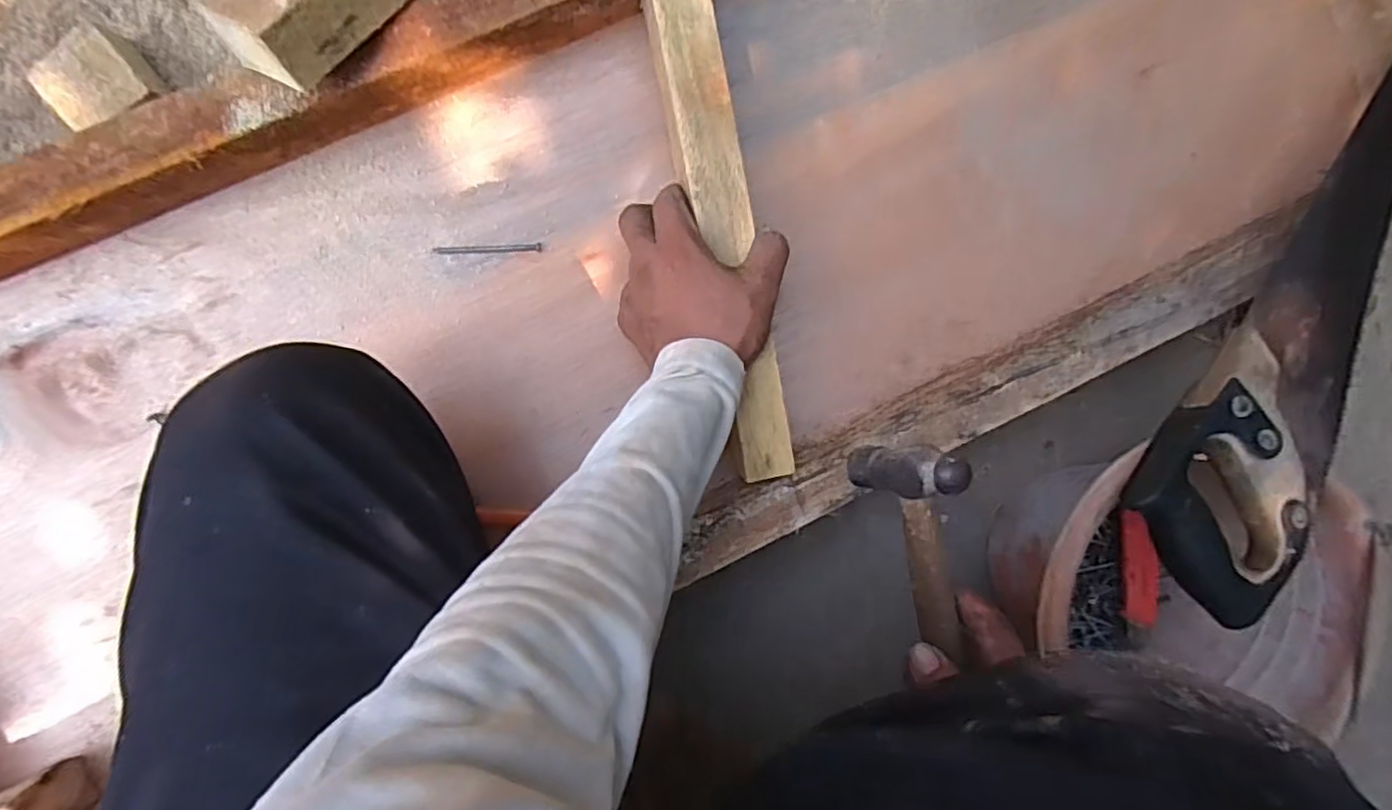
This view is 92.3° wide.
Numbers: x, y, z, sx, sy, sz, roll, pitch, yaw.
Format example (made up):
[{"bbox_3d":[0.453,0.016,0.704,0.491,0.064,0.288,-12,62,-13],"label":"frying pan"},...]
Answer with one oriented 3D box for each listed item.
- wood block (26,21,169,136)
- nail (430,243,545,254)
[{"bbox_3d":[-0.406,-0.218,0.458,0.060,0.034,0.052,-35,98,-4],"label":"wood block"},{"bbox_3d":[-0.147,-0.111,0.473,0.074,0.004,0.006,-3,95,-8],"label":"nail"}]

